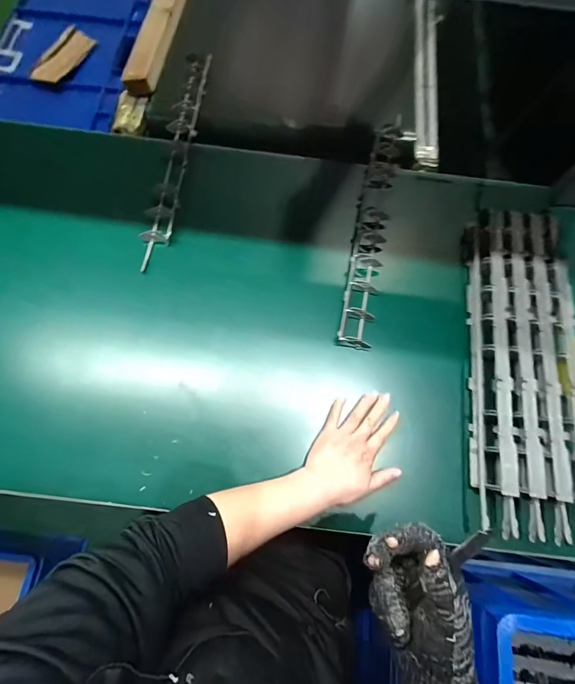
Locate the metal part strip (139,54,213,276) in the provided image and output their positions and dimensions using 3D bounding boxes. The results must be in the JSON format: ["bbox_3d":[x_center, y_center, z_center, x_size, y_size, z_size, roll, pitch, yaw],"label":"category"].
[{"bbox_3d":[-0.192,-0.336,0.609,0.050,0.025,0.453,6,70,0],"label":"metal part strip"}]

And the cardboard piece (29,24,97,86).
[{"bbox_3d":[-0.490,-0.633,0.772,0.068,0.028,0.174,16,70,3],"label":"cardboard piece"}]

